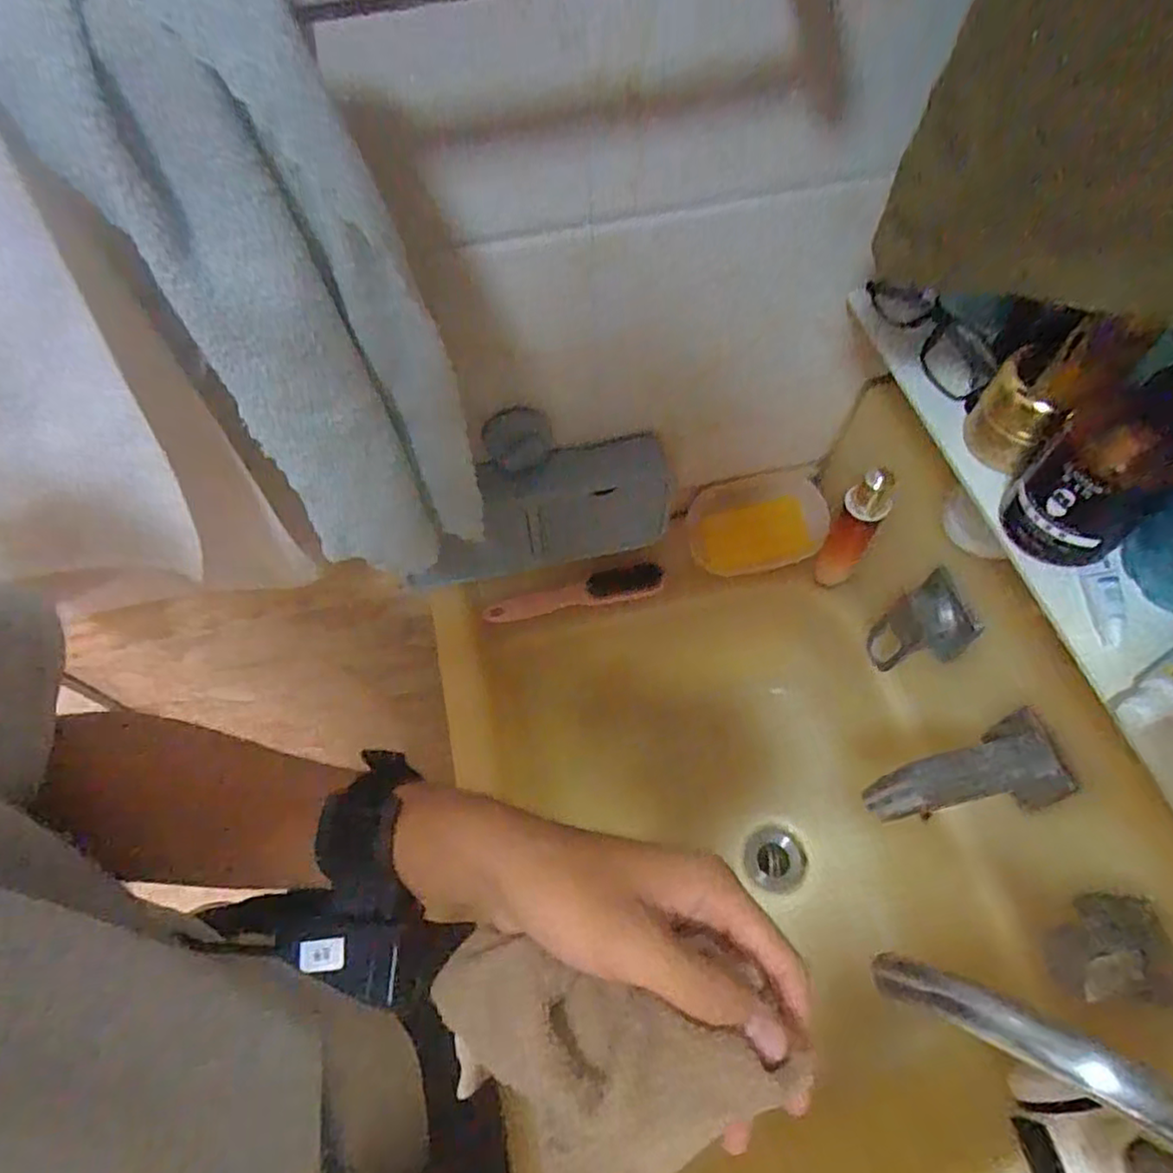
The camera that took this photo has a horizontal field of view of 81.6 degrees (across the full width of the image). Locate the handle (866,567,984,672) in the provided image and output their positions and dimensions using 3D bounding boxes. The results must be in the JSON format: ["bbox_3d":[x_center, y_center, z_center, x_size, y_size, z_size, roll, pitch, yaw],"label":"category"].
[{"bbox_3d":[0.287,0.039,0.586,0.047,0.089,0.061,-19,61,-9],"label":"handle"}]

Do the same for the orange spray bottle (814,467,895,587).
[{"bbox_3d":[0.250,-0.054,0.635,0.038,0.162,0.029,34,66,19],"label":"orange spray bottle"}]

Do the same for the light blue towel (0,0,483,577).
[{"bbox_3d":[-0.147,-0.122,0.386,0.129,0.343,0.057,-14,56,0],"label":"light blue towel"}]

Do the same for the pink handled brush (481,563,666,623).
[{"bbox_3d":[-0.014,0.008,0.706,0.184,0.037,0.025,-15,20,2],"label":"pink handled brush"}]

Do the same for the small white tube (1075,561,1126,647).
[{"bbox_3d":[0.287,0.008,0.376,0.015,0.015,0.050,9,61,7],"label":"small white tube"}]

